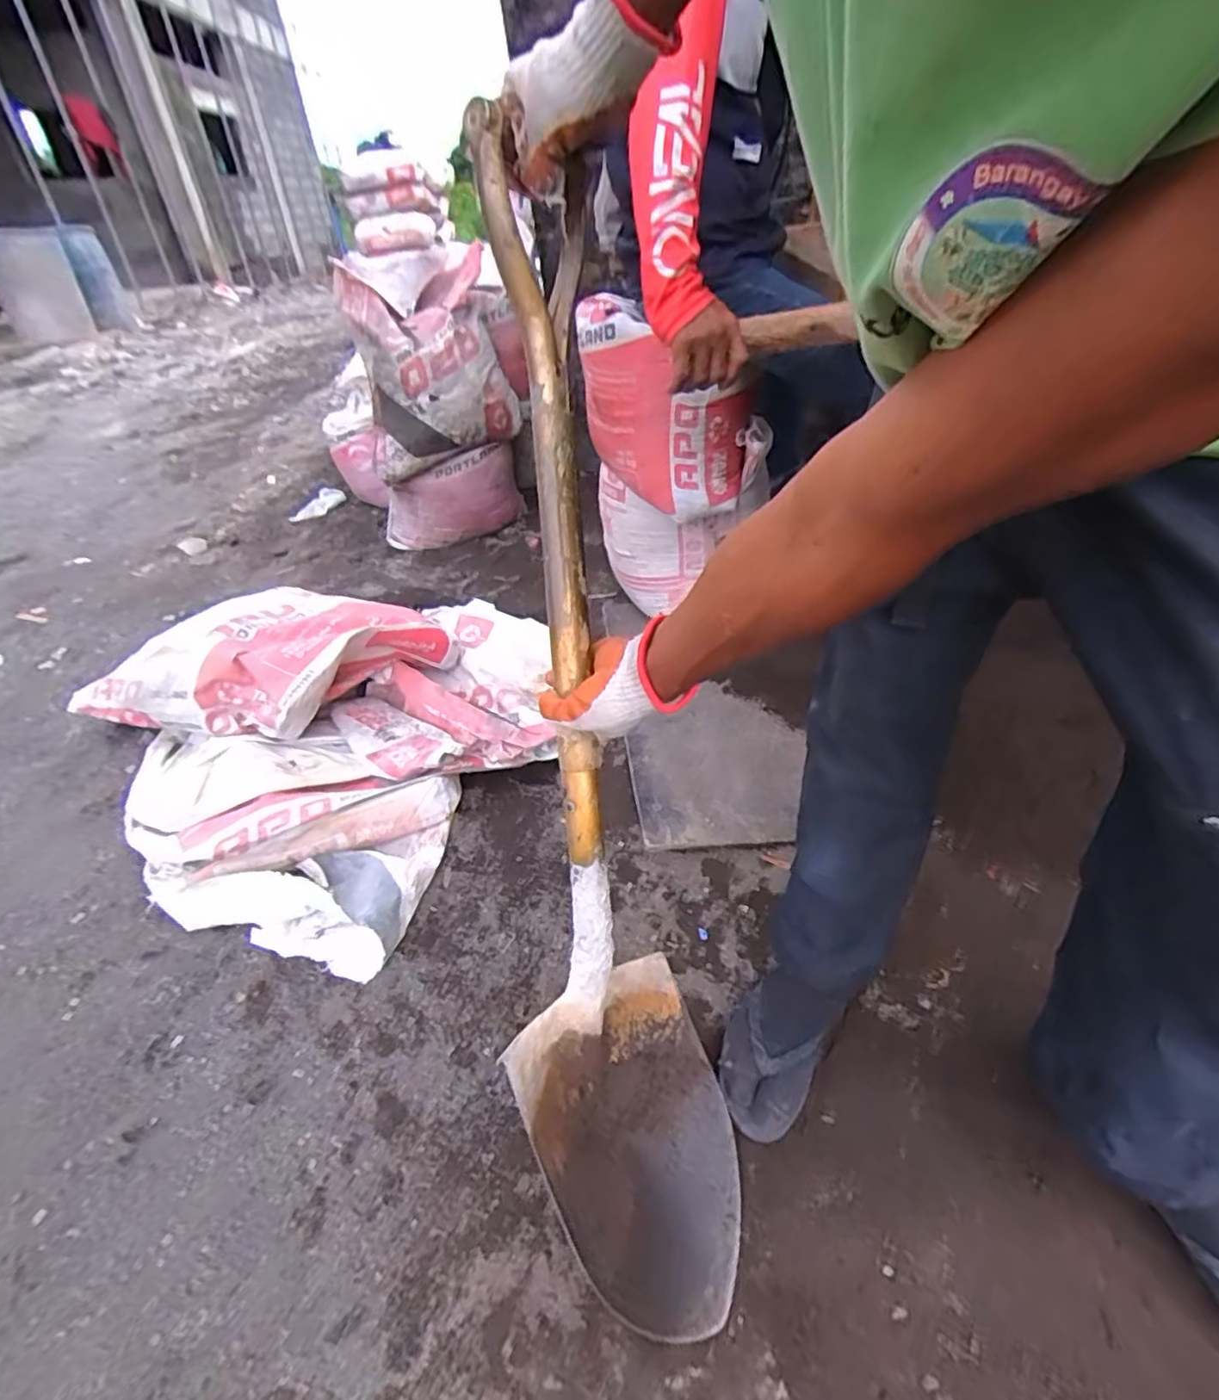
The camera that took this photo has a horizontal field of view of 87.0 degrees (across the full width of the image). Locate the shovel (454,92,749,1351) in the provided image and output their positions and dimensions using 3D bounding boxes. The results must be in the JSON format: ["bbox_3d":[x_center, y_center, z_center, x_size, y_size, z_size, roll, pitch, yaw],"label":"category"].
[{"bbox_3d":[-0.008,0.055,0.572,0.181,0.945,0.180,-5,7,2],"label":"shovel"}]

